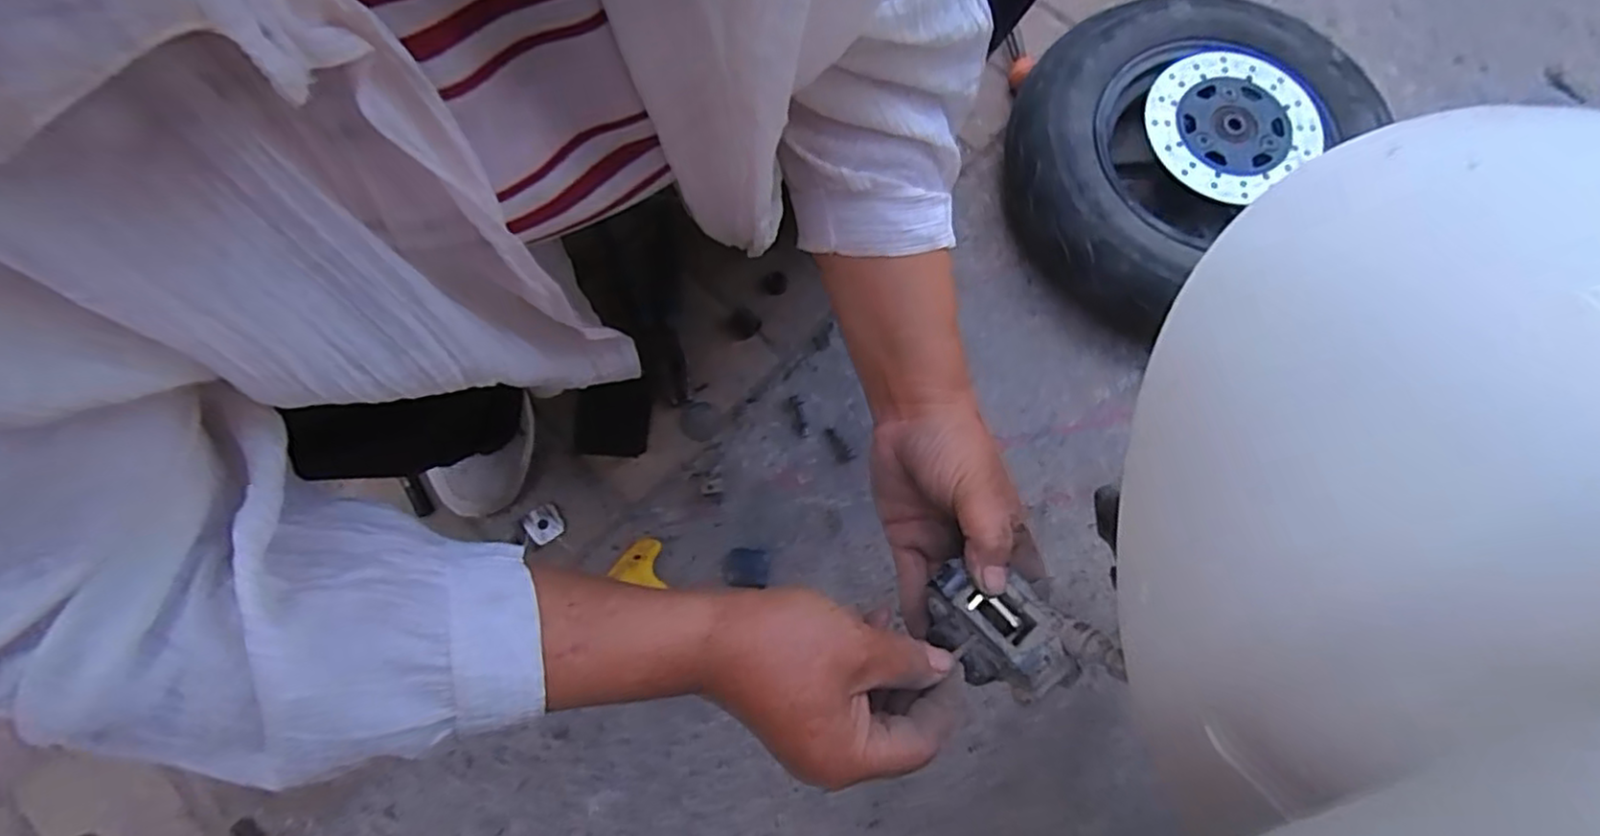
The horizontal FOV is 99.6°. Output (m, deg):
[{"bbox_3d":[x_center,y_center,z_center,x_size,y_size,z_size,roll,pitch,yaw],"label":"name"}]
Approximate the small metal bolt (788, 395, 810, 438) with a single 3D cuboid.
[{"bbox_3d":[0.000,-0.002,0.638,0.013,0.006,0.043,-15,75,-4],"label":"small metal bolt"}]

